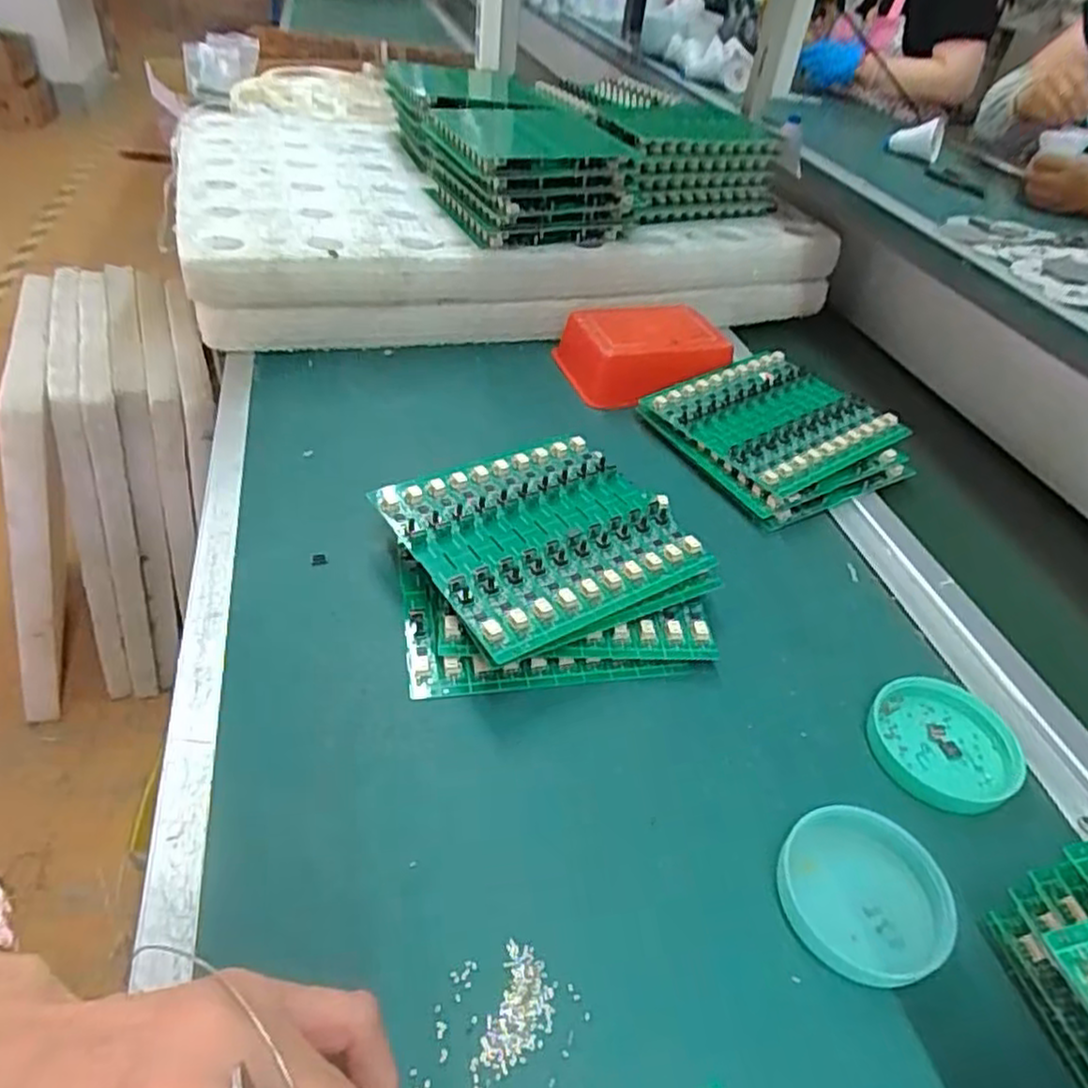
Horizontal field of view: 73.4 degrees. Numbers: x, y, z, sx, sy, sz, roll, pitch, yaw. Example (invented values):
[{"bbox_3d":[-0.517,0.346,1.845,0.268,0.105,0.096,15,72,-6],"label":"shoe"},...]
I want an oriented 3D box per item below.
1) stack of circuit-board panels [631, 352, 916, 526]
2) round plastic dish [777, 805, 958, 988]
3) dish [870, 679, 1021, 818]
[{"bbox_3d":[0.166,-0.078,0.521,0.142,0.033,0.139,-18,47,-26],"label":"stack of circuit-board panels"},{"bbox_3d":[0.126,0.136,0.287,0.062,0.014,0.062,4,41,-3],"label":"round plastic dish"},{"bbox_3d":[0.191,0.093,0.347,0.059,0.015,0.066,-26,51,-32],"label":"dish"}]

